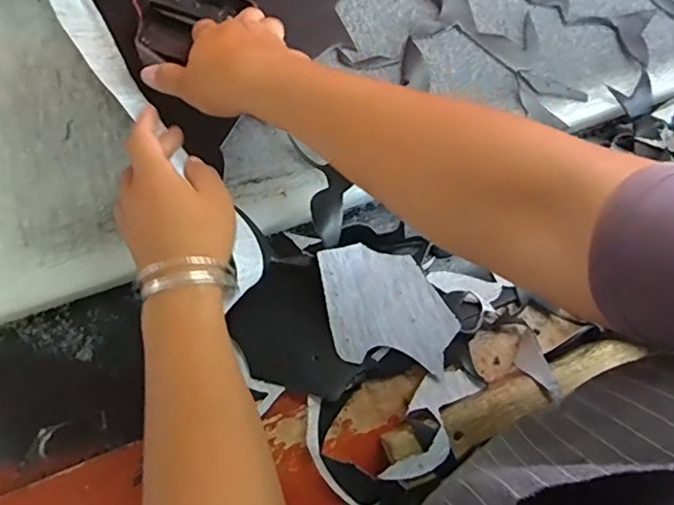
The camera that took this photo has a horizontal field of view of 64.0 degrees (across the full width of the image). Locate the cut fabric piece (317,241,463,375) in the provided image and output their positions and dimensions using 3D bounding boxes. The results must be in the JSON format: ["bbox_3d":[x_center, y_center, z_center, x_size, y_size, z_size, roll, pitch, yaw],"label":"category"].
[{"bbox_3d":[0.043,0.048,0.470,0.121,0.005,0.098,10,74,2],"label":"cut fabric piece"}]

